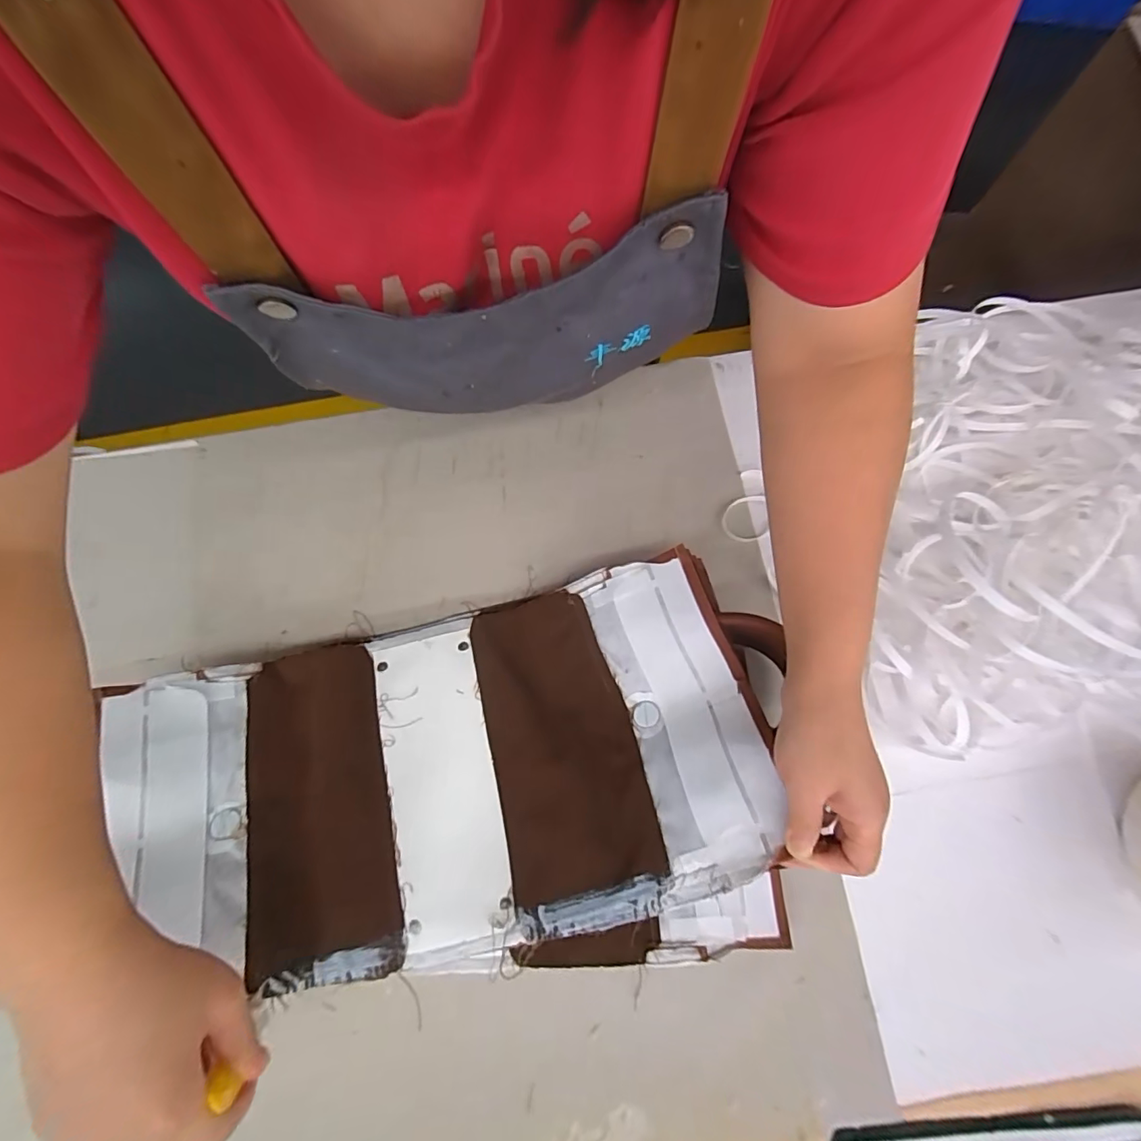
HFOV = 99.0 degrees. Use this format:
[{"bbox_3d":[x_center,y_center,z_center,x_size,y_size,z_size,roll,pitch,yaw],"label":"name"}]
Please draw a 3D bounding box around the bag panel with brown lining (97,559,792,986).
[{"bbox_3d":[-0.102,0.165,0.365,0.510,0.089,0.274,-12,73,-1],"label":"bag panel with brown lining"}]

